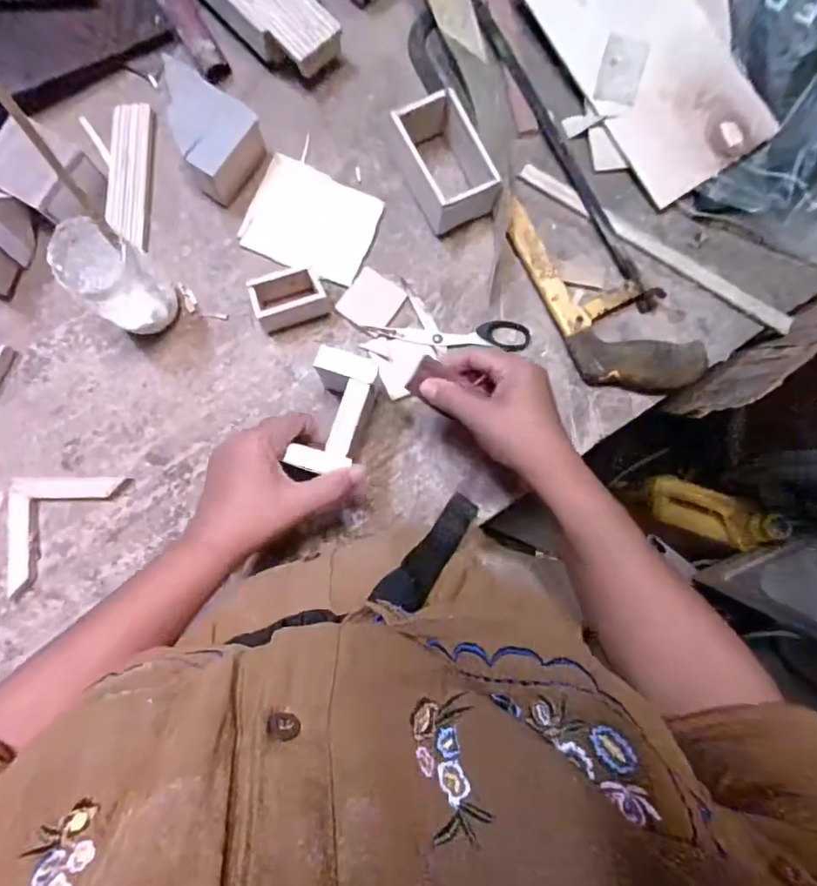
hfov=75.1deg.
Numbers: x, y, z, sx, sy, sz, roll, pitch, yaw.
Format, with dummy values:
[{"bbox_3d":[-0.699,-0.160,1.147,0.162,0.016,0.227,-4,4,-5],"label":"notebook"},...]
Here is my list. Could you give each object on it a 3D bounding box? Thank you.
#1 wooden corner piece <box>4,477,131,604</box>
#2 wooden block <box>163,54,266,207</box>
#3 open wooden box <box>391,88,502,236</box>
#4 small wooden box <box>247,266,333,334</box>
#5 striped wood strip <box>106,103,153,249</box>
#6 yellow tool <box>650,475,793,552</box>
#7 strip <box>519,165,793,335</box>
[{"bbox_3d":[-0.299,0.081,0.465,0.096,0.012,0.100,0,86,-2],"label":"wooden corner piece"},{"bbox_3d":[-0.190,-0.283,0.483,0.101,0.046,0.073,37,85,0],"label":"wooden block"},{"bbox_3d":[0.035,-0.256,0.490,0.064,0.048,0.106,-28,88,-4],"label":"open wooden box"},{"bbox_3d":[-0.106,-0.131,0.475,0.063,0.046,0.037,-21,87,-4],"label":"small wooden box"},{"bbox_3d":[-0.262,-0.252,0.496,0.036,0.012,0.138,1,86,-2],"label":"striped wood strip"},{"bbox_3d":[0.542,0.128,0.943,0.071,0.228,0.074,29,84,-39],"label":"yellow tool"},{"bbox_3d":[0.238,-0.187,0.511,0.294,0.011,0.019,31,85,0],"label":"strip"}]

